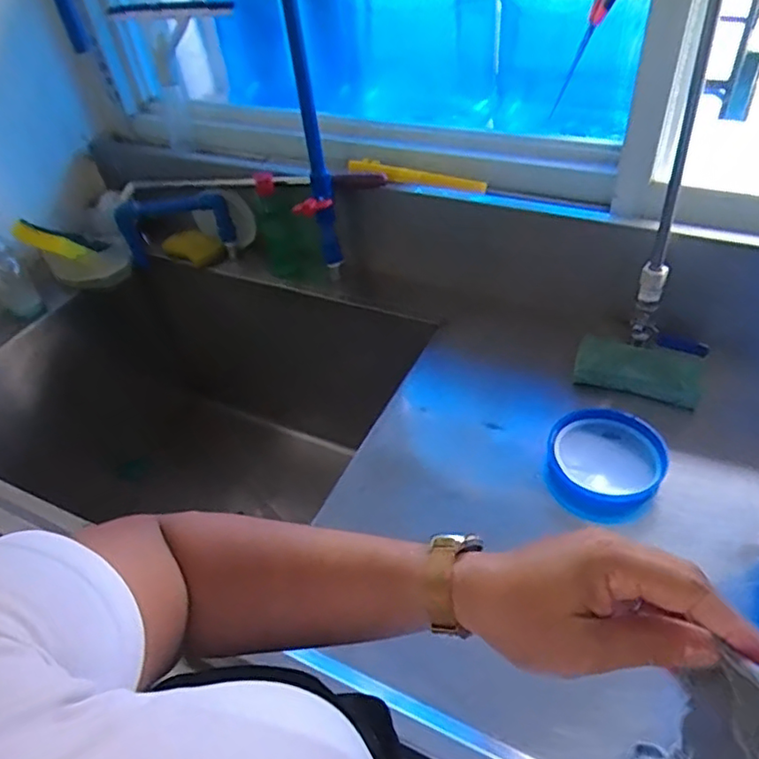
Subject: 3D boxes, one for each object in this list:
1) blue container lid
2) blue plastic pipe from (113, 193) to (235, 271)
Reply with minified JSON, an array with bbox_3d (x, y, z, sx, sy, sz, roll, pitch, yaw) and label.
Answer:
[{"bbox_3d":[0.245,0.088,0.681,0.129,0.027,0.123,-4,45,4],"label":"blue container lid"},{"bbox_3d":[-0.326,-0.245,1.004,0.172,0.107,0.043,-17,46,-9],"label":"blue plastic pipe"}]

